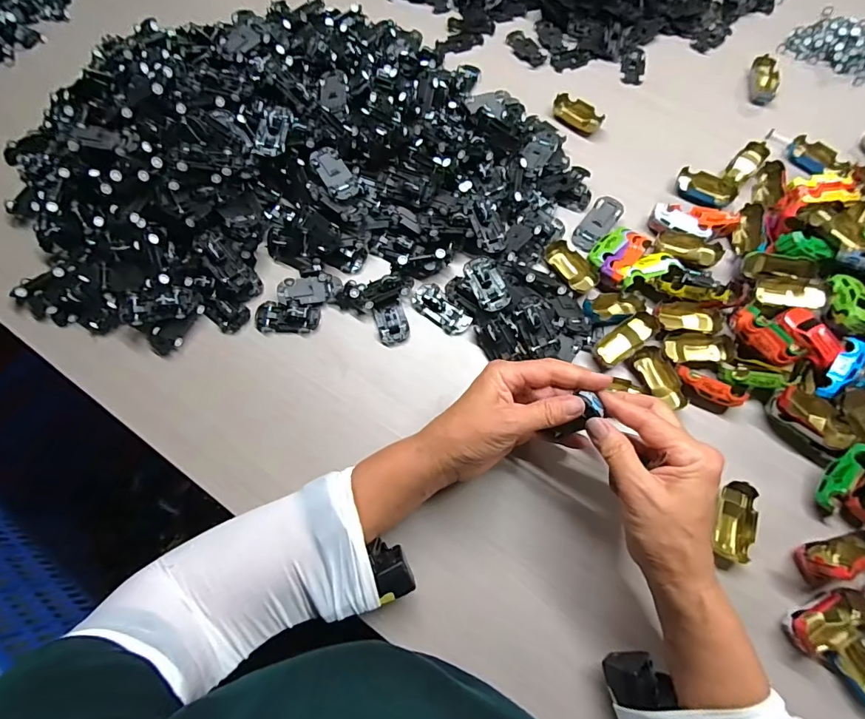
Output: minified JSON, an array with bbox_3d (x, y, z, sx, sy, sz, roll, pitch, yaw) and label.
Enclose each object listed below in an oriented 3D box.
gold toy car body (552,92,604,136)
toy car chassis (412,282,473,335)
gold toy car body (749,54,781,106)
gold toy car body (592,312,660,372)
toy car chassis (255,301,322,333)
[{"bbox_3d":[0.177,-0.299,0.537,0.061,0.017,0.030,32,73,11],"label":"gold toy car body"},{"bbox_3d":[0.008,-0.051,0.449,0.032,0.011,0.063,-41,75,-14],"label":"toy car chassis"},{"bbox_3d":[0.417,-0.352,0.555,0.034,0.017,0.063,21,71,8],"label":"gold toy car body"},{"bbox_3d":[0.187,-0.018,0.430,0.068,0.013,0.027,-40,74,4],"label":"gold toy car body"},{"bbox_3d":[-0.148,-0.043,0.447,0.064,0.015,0.031,6,70,2],"label":"toy car chassis"}]

